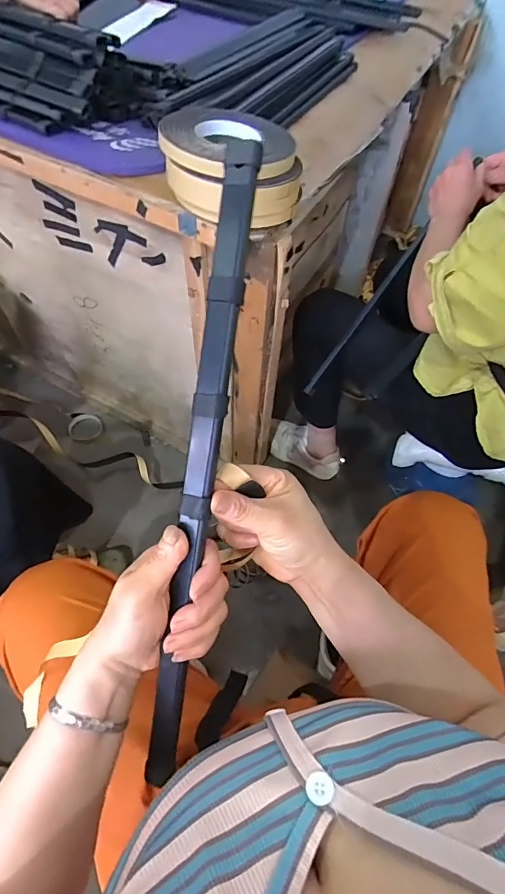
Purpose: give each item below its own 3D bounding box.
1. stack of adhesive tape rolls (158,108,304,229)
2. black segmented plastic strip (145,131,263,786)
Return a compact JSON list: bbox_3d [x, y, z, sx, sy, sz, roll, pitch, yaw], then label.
[{"bbox_3d":[-0.023,-0.345,0.538,0.154,0.066,0.172,-28,63,-20],"label":"stack of adhesive tape rolls"},{"bbox_3d":[-0.037,0.030,0.298,0.024,0.010,0.440,9,99,2],"label":"black segmented plastic strip"}]

